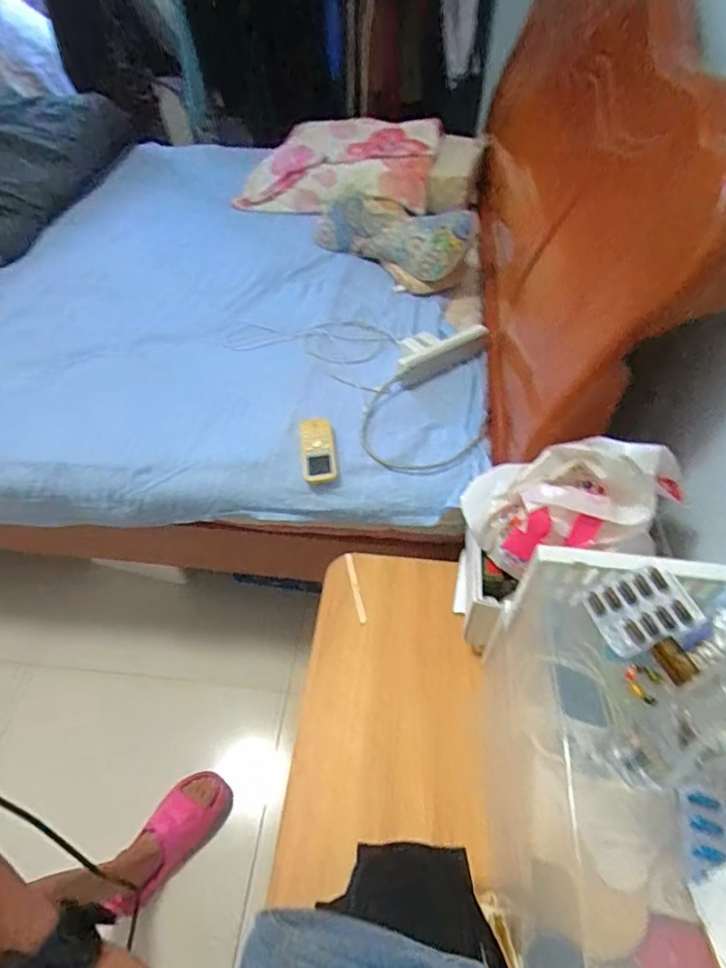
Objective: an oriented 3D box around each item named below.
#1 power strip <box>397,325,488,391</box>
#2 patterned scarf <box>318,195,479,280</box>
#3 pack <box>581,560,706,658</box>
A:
[{"bbox_3d":[0.151,-0.251,1.063,0.207,0.055,0.036,-26,55,-20],"label":"power strip"},{"bbox_3d":[0.061,-0.612,1.314,0.442,0.146,0.122,33,58,25],"label":"patterned scarf"},{"bbox_3d":[0.241,0.106,0.462,0.089,0.013,0.064,-17,53,-13],"label":"pack"}]

